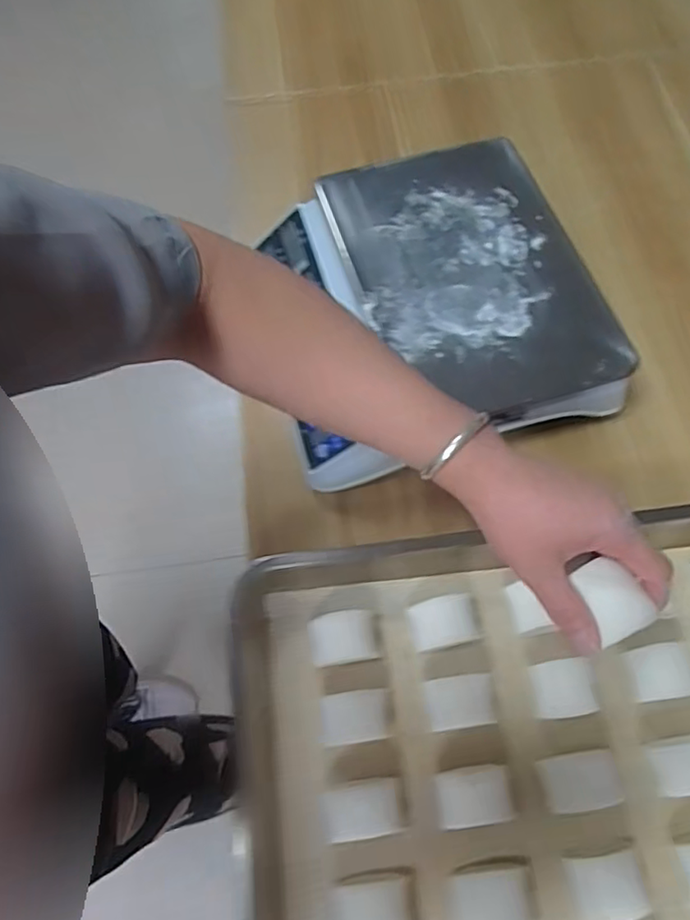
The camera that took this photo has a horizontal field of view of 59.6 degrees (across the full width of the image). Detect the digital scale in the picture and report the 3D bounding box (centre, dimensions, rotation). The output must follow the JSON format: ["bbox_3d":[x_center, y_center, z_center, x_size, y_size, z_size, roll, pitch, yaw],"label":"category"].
[{"bbox_3d":[0.093,-0.163,0.634,0.293,0.098,0.336,-16,67,-4],"label":"digital scale"}]

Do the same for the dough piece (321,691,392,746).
[{"bbox_3d":[0.008,0.211,0.494,0.051,0.031,0.036,-9,67,-1],"label":"dough piece"}]

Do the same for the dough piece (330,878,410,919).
[{"bbox_3d":[0.021,0.327,0.437,0.061,0.034,0.040,-8,67,-1],"label":"dough piece"}]

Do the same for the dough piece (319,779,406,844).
[{"bbox_3d":[0.012,0.270,0.465,0.058,0.034,0.037,-9,67,-1],"label":"dough piece"}]

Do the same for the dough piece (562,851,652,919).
[{"bbox_3d":[0.188,0.311,0.440,0.050,0.032,0.040,-8,67,-1],"label":"dough piece"}]

